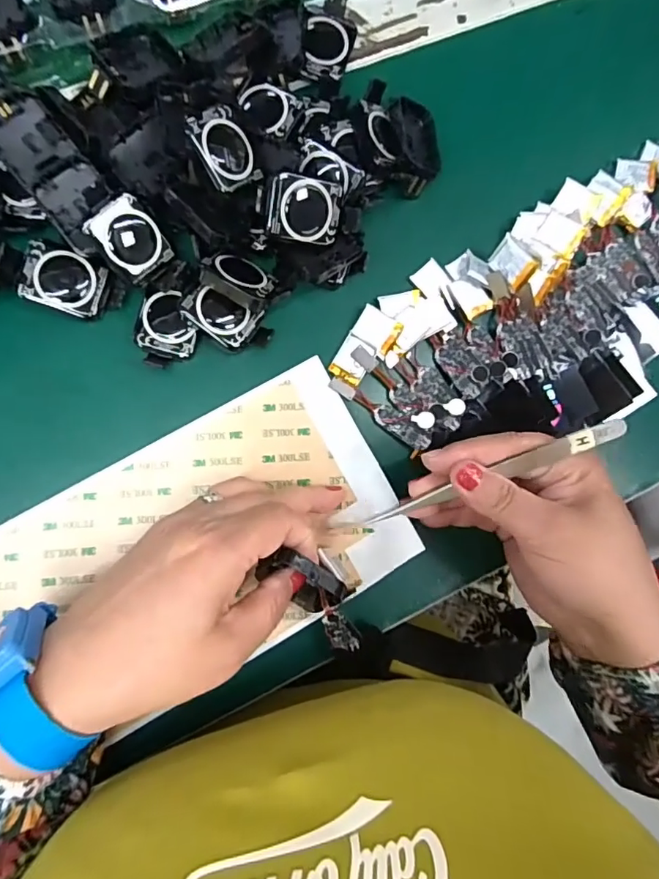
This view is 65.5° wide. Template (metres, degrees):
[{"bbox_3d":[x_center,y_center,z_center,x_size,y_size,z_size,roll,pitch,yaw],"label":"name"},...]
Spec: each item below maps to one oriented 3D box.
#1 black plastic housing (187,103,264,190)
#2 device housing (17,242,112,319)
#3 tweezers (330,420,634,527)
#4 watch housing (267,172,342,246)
[{"bbox_3d":[-0.052,-0.141,0.250,0.032,0.006,0.035,-42,117,-33],"label":"black plastic housing"},{"bbox_3d":[-0.134,-0.080,0.261,0.040,0.005,0.030,14,93,-26],"label":"device housing"},{"bbox_3d":[0.069,0.021,0.255,0.147,0.021,0.011,-22,91,10],"label":"tweezers"},{"bbox_3d":[-0.012,-0.116,0.260,0.037,0.006,0.030,-1,115,-24],"label":"watch housing"}]

